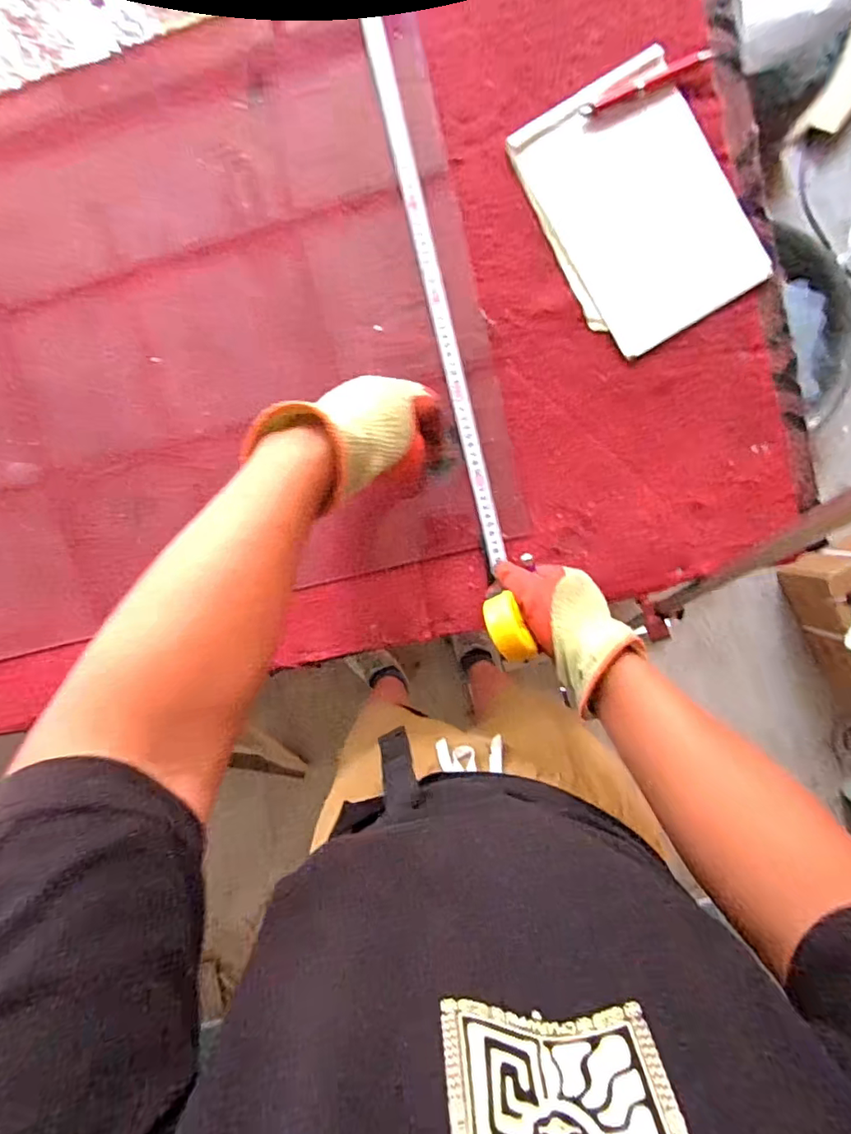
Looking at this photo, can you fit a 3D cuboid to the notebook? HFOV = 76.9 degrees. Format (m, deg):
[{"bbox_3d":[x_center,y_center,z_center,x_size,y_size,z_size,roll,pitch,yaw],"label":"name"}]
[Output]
[{"bbox_3d":[0.219,-0.368,0.551,0.179,0.015,0.254,-27,94,2],"label":"notebook"}]

